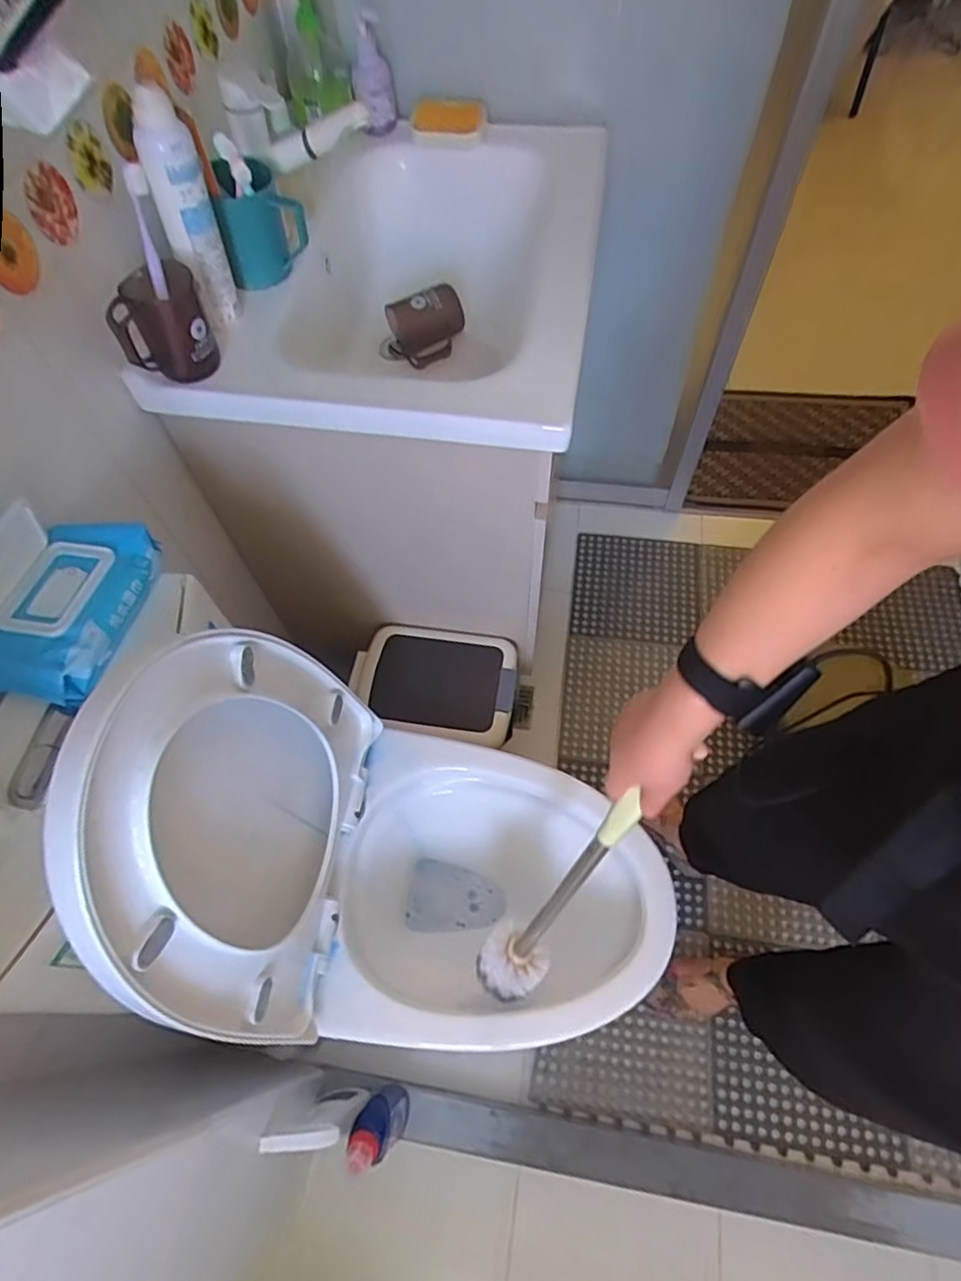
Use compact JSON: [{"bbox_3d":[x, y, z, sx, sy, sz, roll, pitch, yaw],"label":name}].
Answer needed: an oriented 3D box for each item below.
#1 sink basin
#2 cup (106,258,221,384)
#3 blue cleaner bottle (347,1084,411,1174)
[{"bbox_3d":[-0.091,-0.438,0.848,0.455,0.188,0.554,7,61,7],"label":"sink basin"},{"bbox_3d":[-0.318,-0.314,0.650,0.089,0.093,0.068,-26,63,-11],"label":"cup"},{"bbox_3d":[-0.135,0.667,0.887,0.048,0.237,0.072,3,61,5],"label":"blue cleaner bottle"}]

